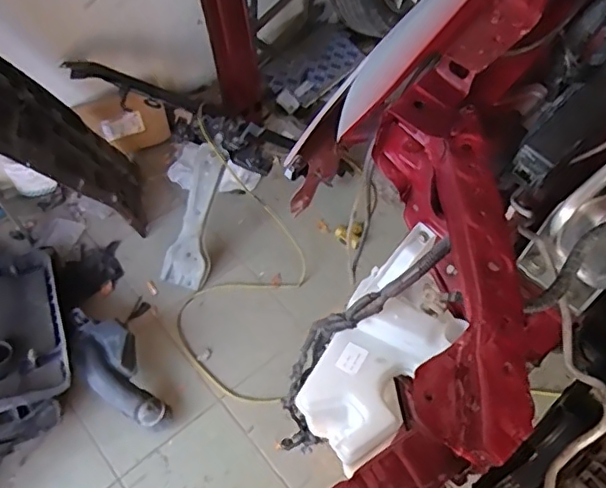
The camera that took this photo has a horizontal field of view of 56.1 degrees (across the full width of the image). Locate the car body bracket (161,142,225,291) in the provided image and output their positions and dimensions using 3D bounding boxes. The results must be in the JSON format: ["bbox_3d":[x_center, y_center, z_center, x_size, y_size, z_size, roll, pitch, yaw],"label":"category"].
[{"bbox_3d":[-0.313,-0.074,1.644,0.118,0.077,0.414,15,96,5],"label":"car body bracket"}]

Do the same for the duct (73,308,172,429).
[{"bbox_3d":[-0.477,0.312,1.446,0.146,0.082,0.376,-33,77,-22],"label":"duct"}]

